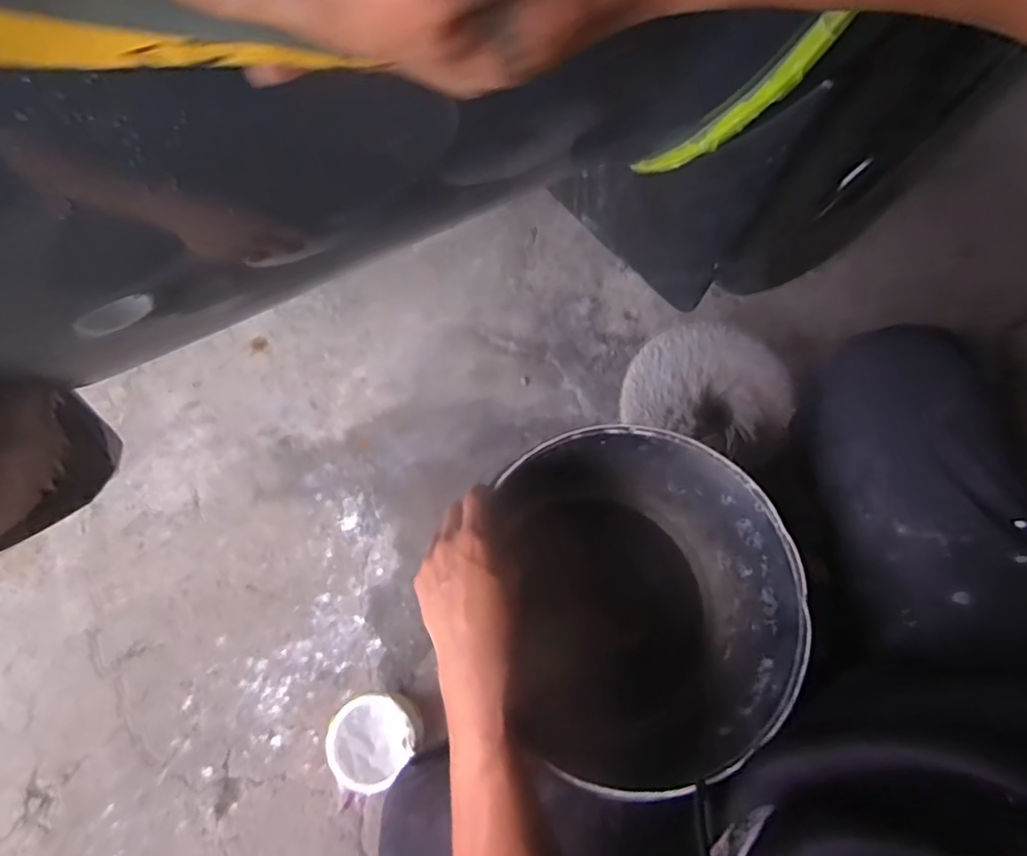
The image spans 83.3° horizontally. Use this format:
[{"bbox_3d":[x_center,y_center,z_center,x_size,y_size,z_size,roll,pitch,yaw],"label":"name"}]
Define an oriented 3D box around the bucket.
[{"bbox_3d":[0.118,0.163,0.596,0.251,0.222,0.274,0,70,-1],"label":"bucket"}]

